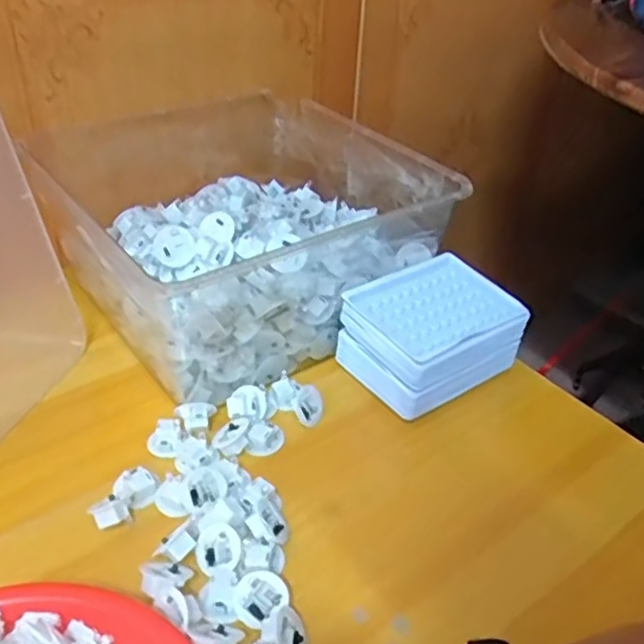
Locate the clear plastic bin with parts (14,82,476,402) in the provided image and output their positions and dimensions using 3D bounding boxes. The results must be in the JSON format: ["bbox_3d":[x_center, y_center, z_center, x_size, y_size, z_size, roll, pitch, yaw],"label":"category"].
[{"bbox_3d":[-0.082,-0.094,0.650,0.294,0.129,0.299,-21,44,-28],"label":"clear plastic bin with parts"}]

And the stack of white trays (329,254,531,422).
[{"bbox_3d":[0.094,0.016,0.589,0.133,0.080,0.108,-23,45,-30],"label":"stack of white trays"}]

